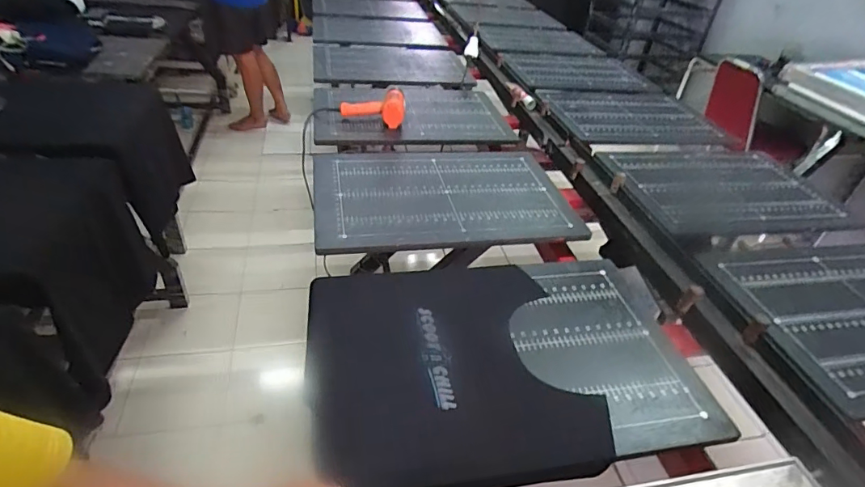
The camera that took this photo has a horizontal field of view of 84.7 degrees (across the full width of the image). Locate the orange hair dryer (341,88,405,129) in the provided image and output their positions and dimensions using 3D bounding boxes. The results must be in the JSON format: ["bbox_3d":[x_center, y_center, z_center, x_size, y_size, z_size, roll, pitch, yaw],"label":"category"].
[{"bbox_3d":[-0.173,-0.390,1.390,0.189,0.095,0.091,-2,39,-9],"label":"orange hair dryer"}]

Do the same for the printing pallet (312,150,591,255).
[{"bbox_3d":[0.025,-0.128,1.134,0.600,0.039,0.410,-3,39,-10],"label":"printing pallet"}]

